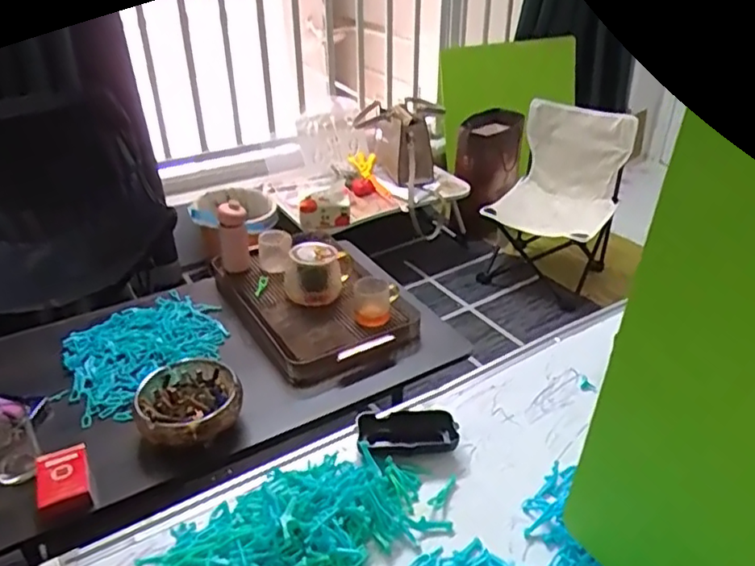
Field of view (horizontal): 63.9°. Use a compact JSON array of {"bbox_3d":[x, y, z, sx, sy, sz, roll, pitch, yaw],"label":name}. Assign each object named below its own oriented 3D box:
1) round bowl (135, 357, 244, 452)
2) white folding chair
[{"bbox_3d":[-0.261,0.172,0.850,0.134,0.062,0.149,-10,33,-14],"label":"round bowl"},{"bbox_3d":[0.538,-0.243,1.844,0.355,0.498,0.343,12,34,20],"label":"white folding chair"}]

